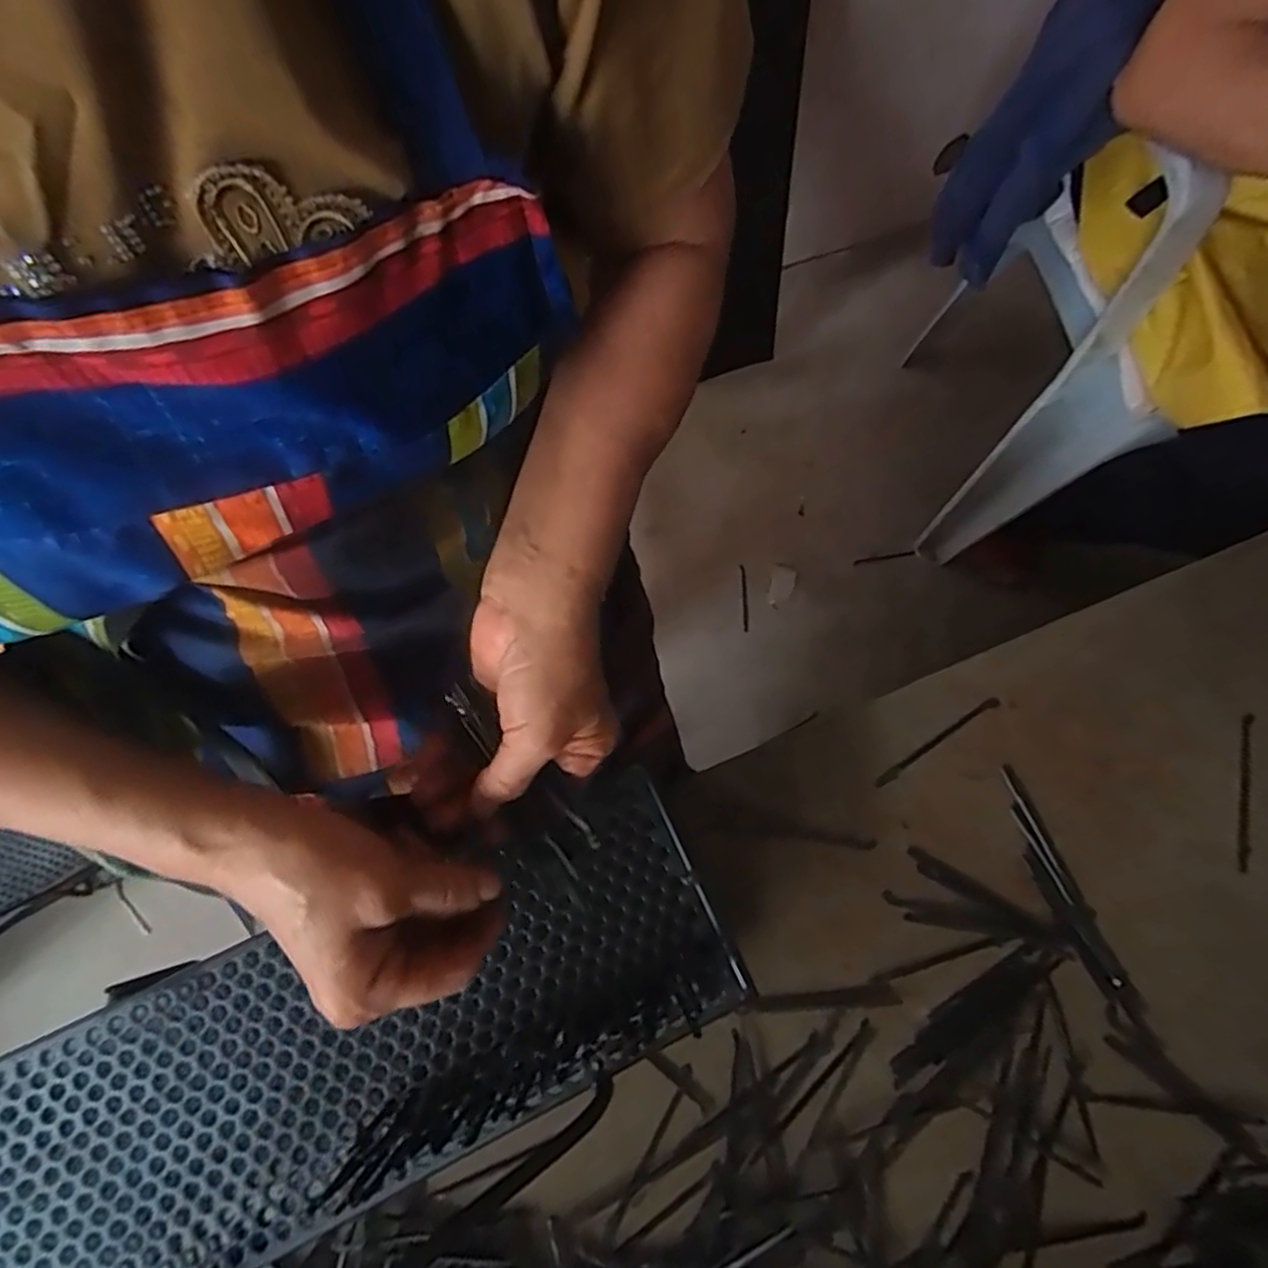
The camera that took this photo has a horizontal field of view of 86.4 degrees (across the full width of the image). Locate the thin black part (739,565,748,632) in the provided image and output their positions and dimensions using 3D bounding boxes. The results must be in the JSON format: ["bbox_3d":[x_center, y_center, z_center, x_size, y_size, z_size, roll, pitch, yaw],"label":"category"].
[{"bbox_3d":[0.172,-0.055,1.051,0.010,0.004,0.107,0,72,-1],"label":"thin black part"}]

